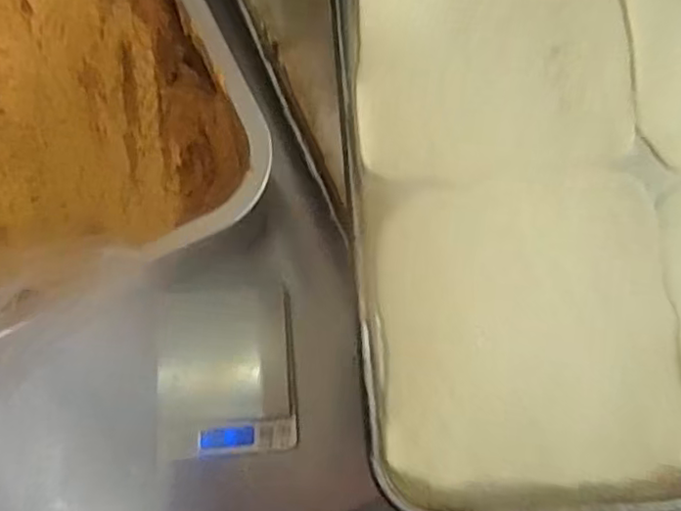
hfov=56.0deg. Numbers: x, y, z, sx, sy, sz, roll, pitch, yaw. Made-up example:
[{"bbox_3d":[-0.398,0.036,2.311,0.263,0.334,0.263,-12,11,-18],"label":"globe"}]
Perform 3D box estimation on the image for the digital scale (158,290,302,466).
[{"bbox_3d":[-0.088,0.089,0.487,0.103,0.017,0.122,-5,78,0],"label":"digital scale"}]

